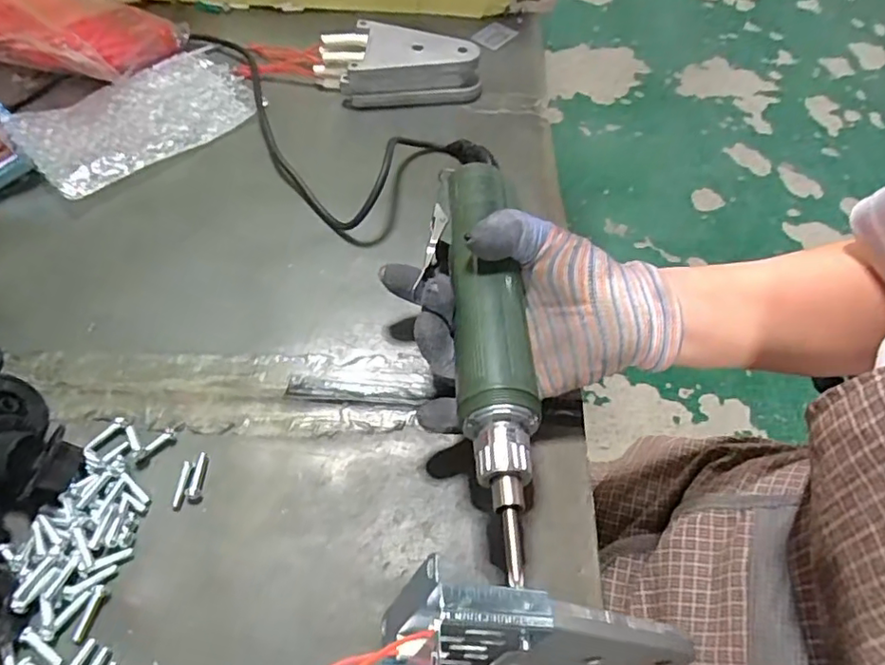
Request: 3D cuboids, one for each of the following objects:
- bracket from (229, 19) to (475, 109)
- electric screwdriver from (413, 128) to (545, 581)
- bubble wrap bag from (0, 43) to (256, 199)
[{"bbox_3d":[-0.071,-0.225,0.477,0.205,0.036,0.066,14,58,5],"label":"bracket"},{"bbox_3d":[0.023,-0.009,0.310,0.050,0.034,0.260,-1,53,-4],"label":"electric screwdriver"},{"bbox_3d":[-0.230,-0.172,0.444,0.100,0.019,0.176,38,63,18],"label":"bubble wrap bag"}]

